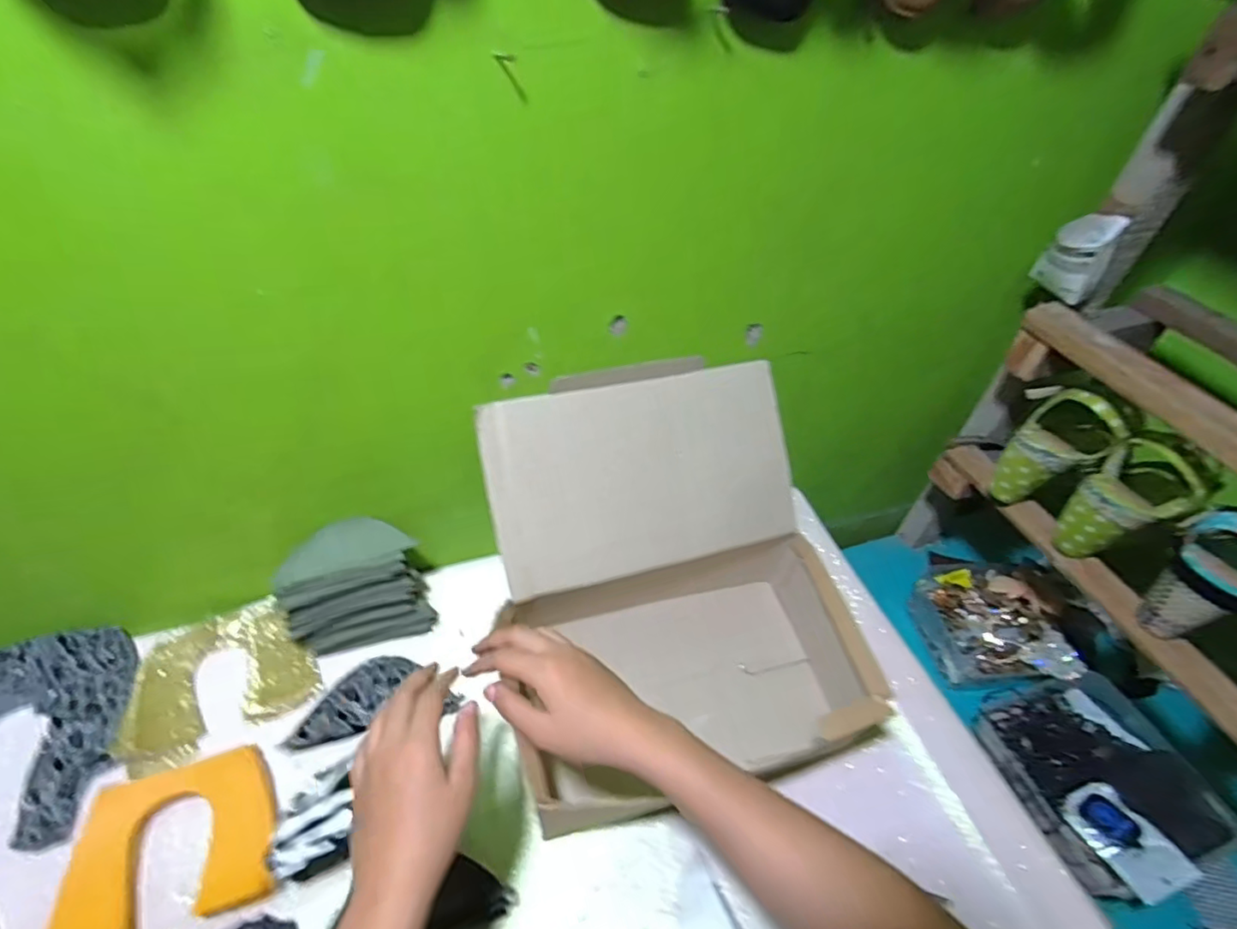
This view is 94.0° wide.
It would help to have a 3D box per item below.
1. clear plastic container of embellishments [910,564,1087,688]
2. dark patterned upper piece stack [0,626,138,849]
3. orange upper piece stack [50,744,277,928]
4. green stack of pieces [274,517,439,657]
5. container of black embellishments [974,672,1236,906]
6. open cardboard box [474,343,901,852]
[{"bbox_3d":[0.494,0.214,0.779,0.145,0.073,0.185,-3,47,-10],"label":"clear plastic container of embellishments"},{"bbox_3d":[-0.553,0.248,0.519,0.184,0.036,0.190,-14,49,-19],"label":"dark patterned upper piece stack"},{"bbox_3d":[-0.367,0.316,0.472,0.150,0.027,0.123,-16,50,-20],"label":"orange upper piece stack"},{"bbox_3d":[-0.276,0.128,0.612,0.130,0.117,0.075,-8,48,-14],"label":"green stack of pieces"},{"bbox_3d":[0.540,0.340,0.642,0.198,0.052,0.207,-10,48,-16],"label":"container of black embellishments"},{"bbox_3d":[0.052,0.114,0.569,0.331,0.244,0.332,-6,47,-12],"label":"open cardboard box"}]

